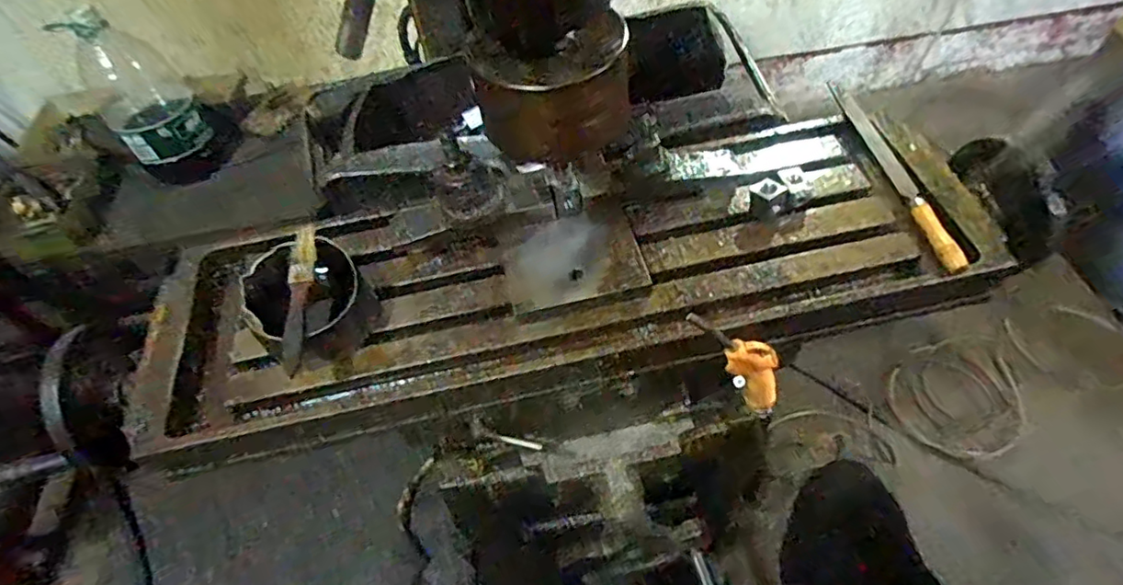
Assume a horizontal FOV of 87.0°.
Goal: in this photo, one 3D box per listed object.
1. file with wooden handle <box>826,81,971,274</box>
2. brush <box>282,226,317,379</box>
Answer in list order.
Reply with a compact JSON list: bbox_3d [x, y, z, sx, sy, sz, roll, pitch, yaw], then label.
[{"bbox_3d":[0.349,-0.137,0.626,0.022,0.023,0.292,-8,54,-1],"label":"file with wooden handle"},{"bbox_3d":[-0.231,0.001,0.523,0.017,0.015,0.160,-9,54,-1],"label":"brush"}]

